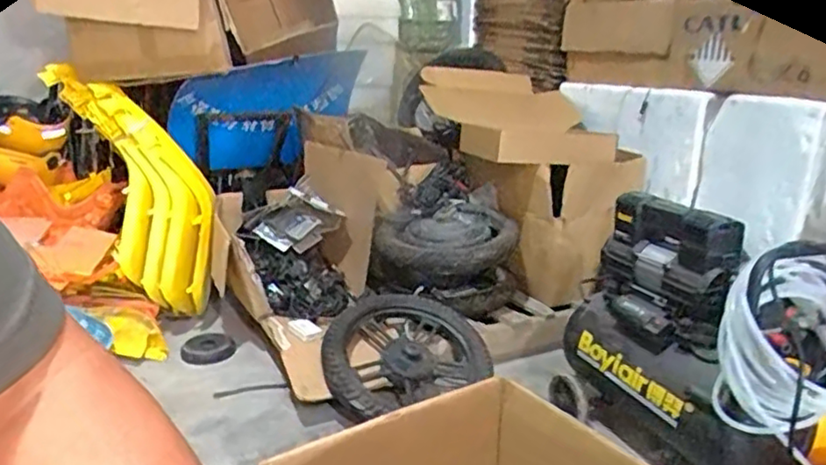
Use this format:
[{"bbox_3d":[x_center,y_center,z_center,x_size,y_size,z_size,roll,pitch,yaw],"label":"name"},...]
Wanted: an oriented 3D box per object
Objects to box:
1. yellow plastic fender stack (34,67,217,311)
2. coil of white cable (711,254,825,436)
[{"bbox_3d":[-0.725,-0.130,1.690,0.258,0.736,0.167,-19,7,27],"label":"yellow plastic fender stack"},{"bbox_3d":[0.622,0.165,1.026,0.199,0.263,0.241,13,20,36],"label":"coil of white cable"}]

